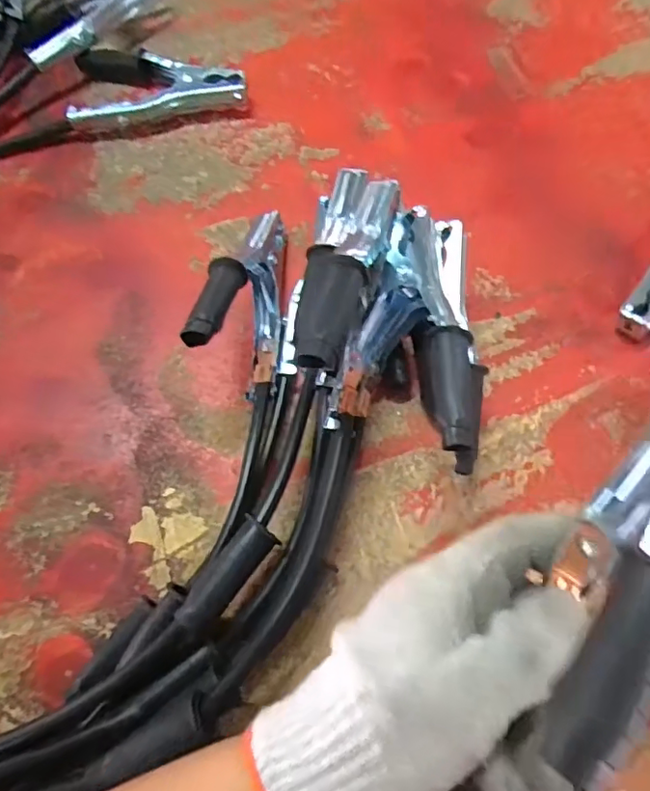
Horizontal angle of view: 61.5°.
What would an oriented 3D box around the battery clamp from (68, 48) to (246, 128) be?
[{"bbox_3d":[-0.132,-0.243,0.432,0.134,0.025,0.072,0,69,1],"label":"battery clamp"}]

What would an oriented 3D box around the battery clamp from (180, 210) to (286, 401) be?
[{"bbox_3d":[-0.049,-0.070,0.338,0.038,0.083,0.131,2,69,2],"label":"battery clamp"}]

